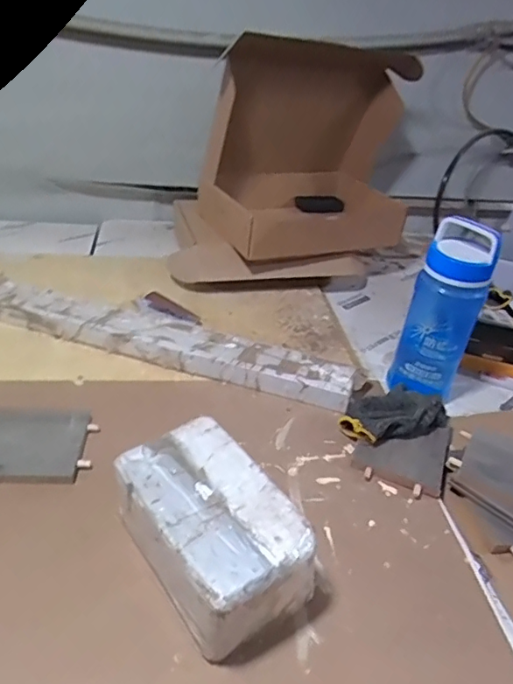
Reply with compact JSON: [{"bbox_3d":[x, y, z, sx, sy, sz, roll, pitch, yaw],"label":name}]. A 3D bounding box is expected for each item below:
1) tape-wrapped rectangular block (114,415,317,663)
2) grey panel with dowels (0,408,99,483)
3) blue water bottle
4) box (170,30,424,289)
[{"bbox_3d":[-0.049,0.196,0.540,0.133,0.109,0.206,-19,42,-31],"label":"tape-wrapped rectangular block"},{"bbox_3d":[-0.295,0.126,0.659,0.173,0.017,0.116,3,40,-8],"label":"grey panel with dowels"},{"bbox_3d":[0.278,-0.041,0.807,0.100,0.273,0.085,17,37,15],"label":"blue water bottle"},{"bbox_3d":[0.106,-0.383,1.139,0.434,0.419,0.581,14,36,11],"label":"box"}]

